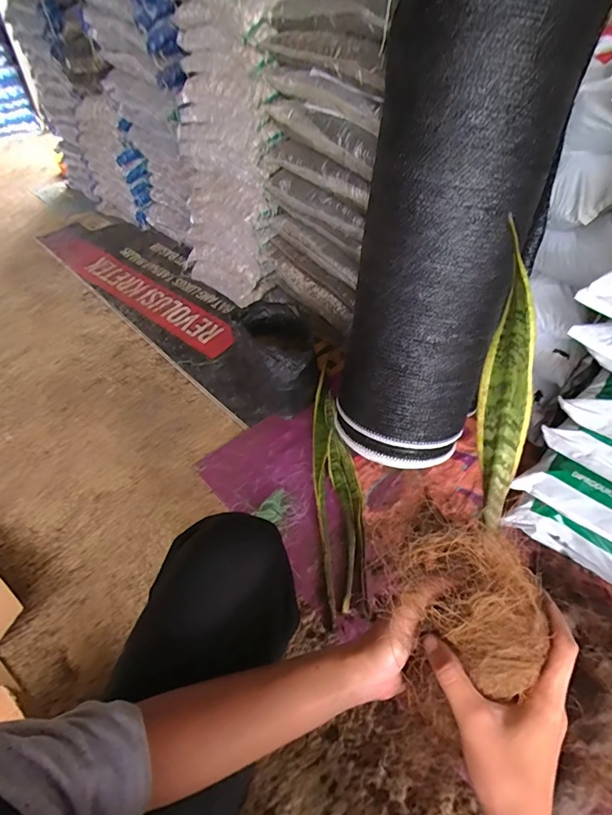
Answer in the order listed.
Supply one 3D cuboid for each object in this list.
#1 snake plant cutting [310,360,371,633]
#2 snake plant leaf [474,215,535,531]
[{"bbox_3d":[0.062,0.139,0.898,0.091,0.068,0.529,-3,47,-1],"label":"snake plant cutting"},{"bbox_3d":[0.172,-0.027,0.374,0.038,0.022,0.249,9,82,10],"label":"snake plant leaf"}]

